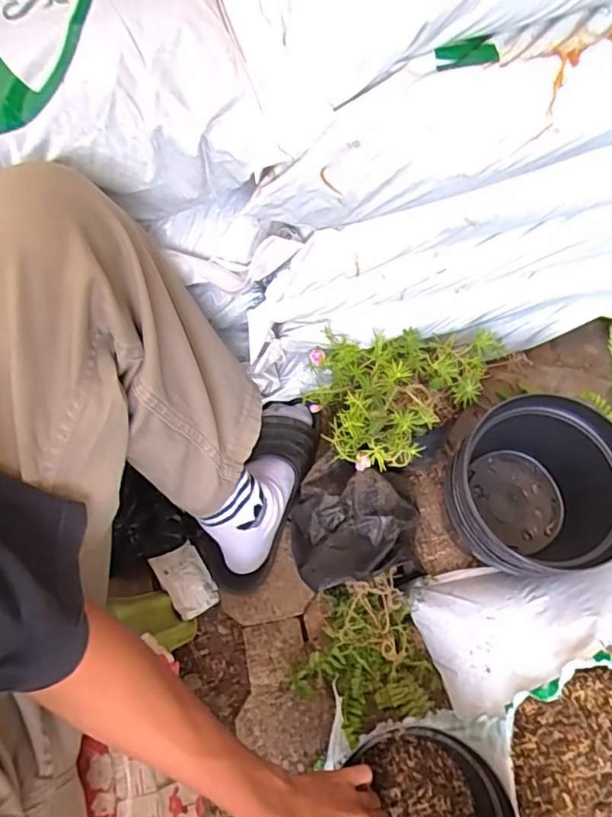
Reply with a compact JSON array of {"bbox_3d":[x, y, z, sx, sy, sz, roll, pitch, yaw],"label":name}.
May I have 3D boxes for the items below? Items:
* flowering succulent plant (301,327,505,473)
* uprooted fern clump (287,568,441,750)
[{"bbox_3d":[0.110,-0.038,0.660,0.236,0.129,0.162,-42,74,-15],"label":"flowering succulent plant"},{"bbox_3d":[0.063,0.285,0.634,0.149,0.082,0.160,-23,70,-9],"label":"uprooted fern clump"}]

